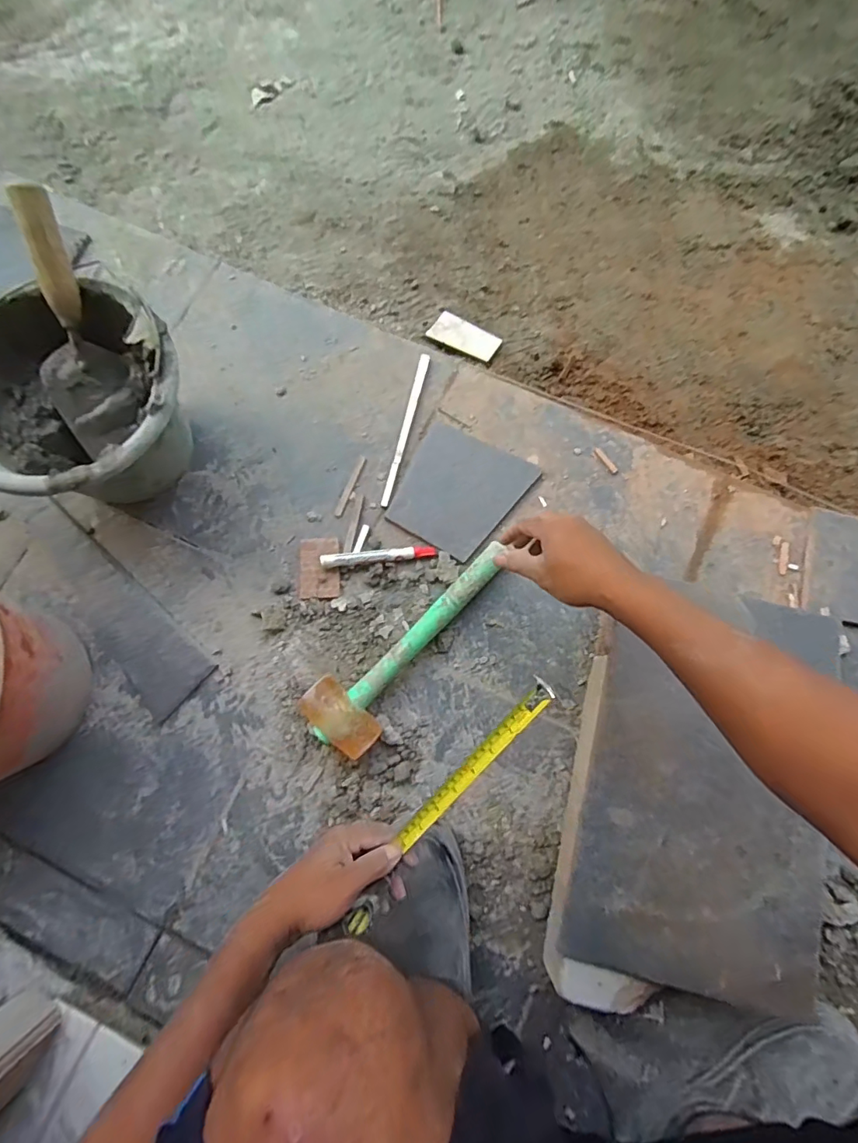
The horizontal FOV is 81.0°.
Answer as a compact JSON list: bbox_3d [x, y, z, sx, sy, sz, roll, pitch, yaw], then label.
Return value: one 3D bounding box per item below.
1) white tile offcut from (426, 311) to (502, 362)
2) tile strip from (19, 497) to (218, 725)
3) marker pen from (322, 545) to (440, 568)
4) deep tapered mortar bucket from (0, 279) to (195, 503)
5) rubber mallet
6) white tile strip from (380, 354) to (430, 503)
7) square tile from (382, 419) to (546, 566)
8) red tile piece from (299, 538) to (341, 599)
[{"bbox_3d":[0.055,-0.362,0.771,0.104,0.009,0.062,28,68,7],"label":"white tile offcut"},{"bbox_3d":[-0.417,0.033,0.644,0.343,0.007,0.088,43,81,9],"label":"tile strip"},{"bbox_3d":[-0.064,-0.020,0.642,0.144,0.017,0.016,-7,77,-1],"label":"marker pen"},{"bbox_3d":[-0.396,-0.185,0.604,0.240,0.170,0.240,0,79,1],"label":"deep tapered mortar bucket"},{"bbox_3d":[-0.017,0.089,0.602,0.091,0.047,0.289,44,77,10],"label":"rubber mallet"},{"bbox_3d":[-0.031,-0.197,0.689,0.016,0.004,0.229,13,78,4],"label":"white tile strip"},{"bbox_3d":[0.042,-0.105,0.669,0.151,0.007,0.160,28,79,7],"label":"square tile"},{"bbox_3d":[-0.140,-0.005,0.643,0.052,0.009,0.078,-4,77,0],"label":"red tile piece"}]

